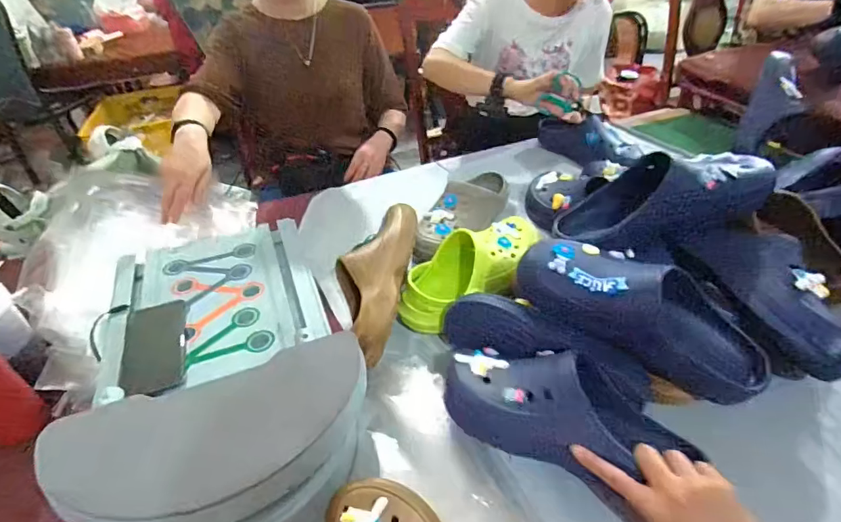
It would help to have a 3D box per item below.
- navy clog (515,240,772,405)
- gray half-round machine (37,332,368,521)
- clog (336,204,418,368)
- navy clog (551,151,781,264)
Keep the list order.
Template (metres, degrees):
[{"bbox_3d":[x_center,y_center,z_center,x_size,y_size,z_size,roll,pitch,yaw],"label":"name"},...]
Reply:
[{"bbox_3d":[0.255,0.051,0.542,0.283,0.105,0.105,28,51,10],"label":"navy clog"},{"bbox_3d":[-0.192,0.214,0.487,0.309,0.103,0.171,-19,40,-16],"label":"gray half-round machine"},{"bbox_3d":[-0.074,0.030,0.702,0.109,0.101,0.262,5,39,13],"label":"clog"},{"bbox_3d":[0.349,-0.084,0.637,0.282,0.112,0.104,-12,39,-8],"label":"navy clog"}]

